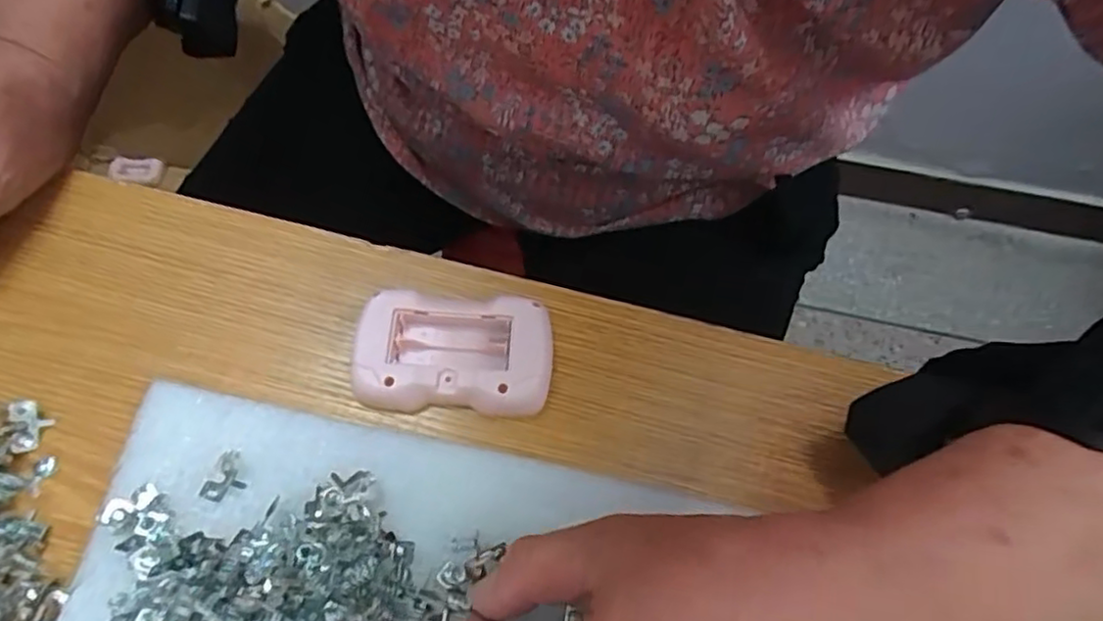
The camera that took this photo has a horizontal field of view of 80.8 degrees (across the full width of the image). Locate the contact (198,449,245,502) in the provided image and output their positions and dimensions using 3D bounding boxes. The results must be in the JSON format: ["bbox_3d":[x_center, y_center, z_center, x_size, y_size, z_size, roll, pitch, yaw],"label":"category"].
[{"bbox_3d":[-0.132,0.068,0.264,0.014,0.005,0.020,21,68,6],"label":"contact"}]

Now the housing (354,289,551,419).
[{"bbox_3d":[-0.044,0.019,0.288,0.083,0.019,0.049,3,67,-2],"label":"housing"}]

